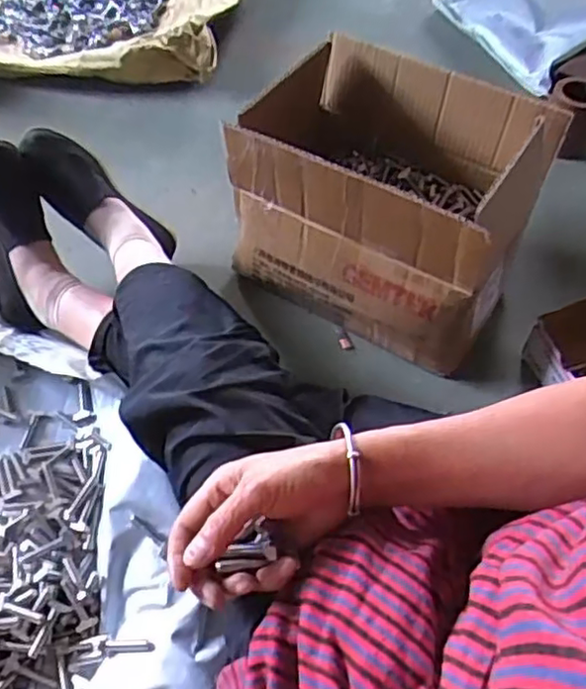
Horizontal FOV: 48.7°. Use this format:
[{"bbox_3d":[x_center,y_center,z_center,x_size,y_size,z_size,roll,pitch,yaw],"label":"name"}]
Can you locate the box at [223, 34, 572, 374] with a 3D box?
[{"bbox_3d":[0.121,-0.184,0.840,0.336,0.258,0.244,28,61,21],"label":"box"}]

